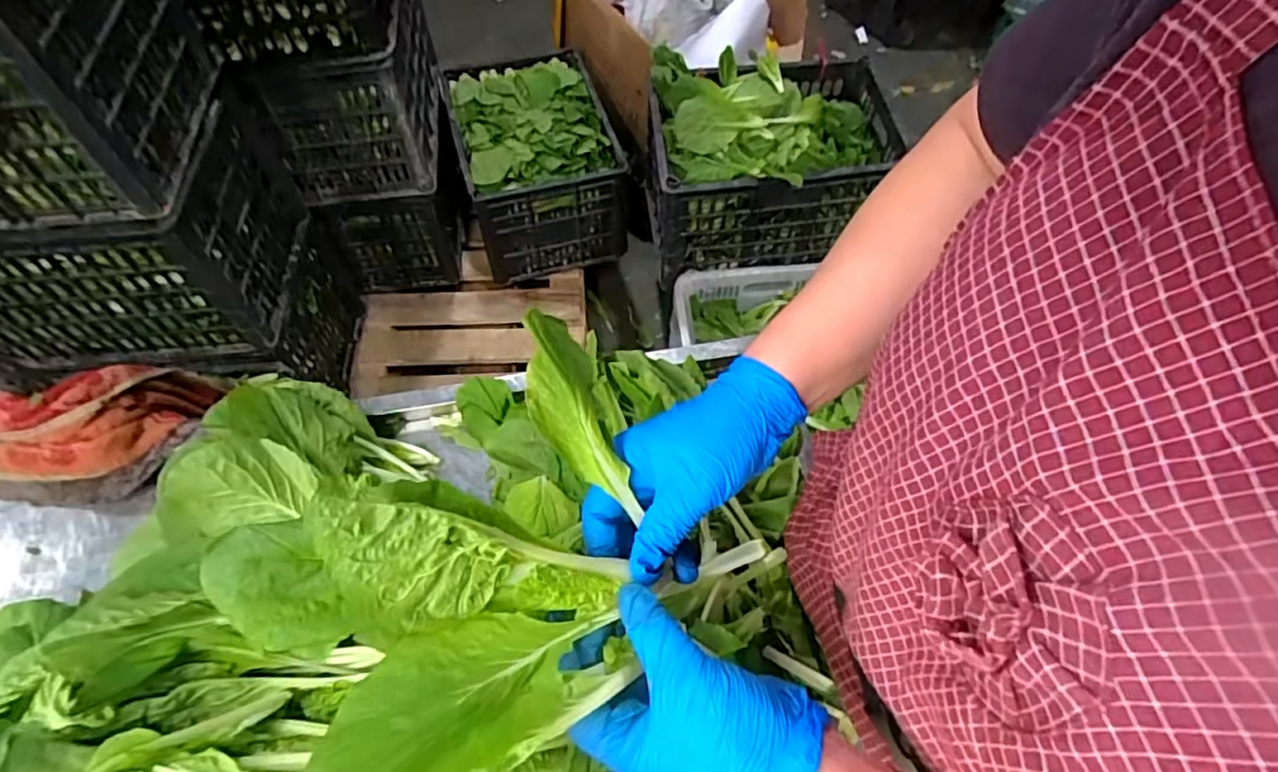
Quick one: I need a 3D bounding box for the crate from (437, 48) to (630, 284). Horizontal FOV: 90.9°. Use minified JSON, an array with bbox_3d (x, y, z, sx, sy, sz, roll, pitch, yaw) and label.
[{"bbox_3d":[-0.252,-0.552,1.542,0.346,0.277,0.461,-16,60,-10],"label":"crate"}]

